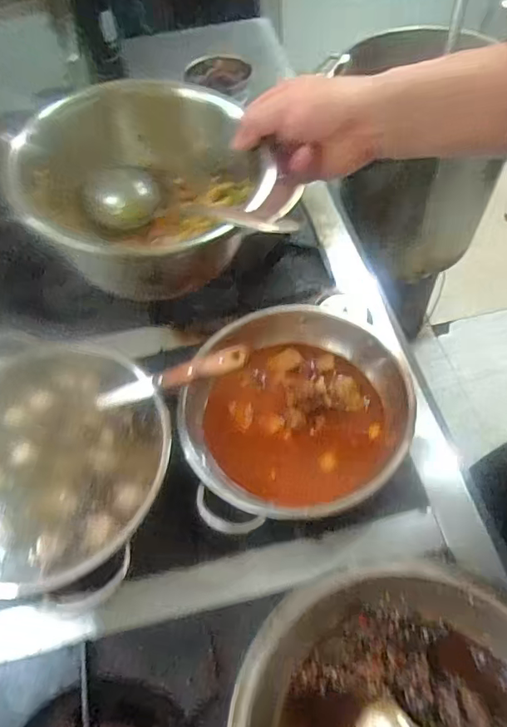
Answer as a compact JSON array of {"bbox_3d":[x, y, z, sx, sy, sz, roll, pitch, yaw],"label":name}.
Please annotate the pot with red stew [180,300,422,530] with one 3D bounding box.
[{"bbox_3d":[0.053,0.053,0.622,0.259,0.108,0.267,-2,56,3],"label":"pot with red stew"}]

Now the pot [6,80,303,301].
[{"bbox_3d":[-0.093,-0.155,0.456,0.185,0.109,0.205,-13,57,-5],"label":"pot"}]

